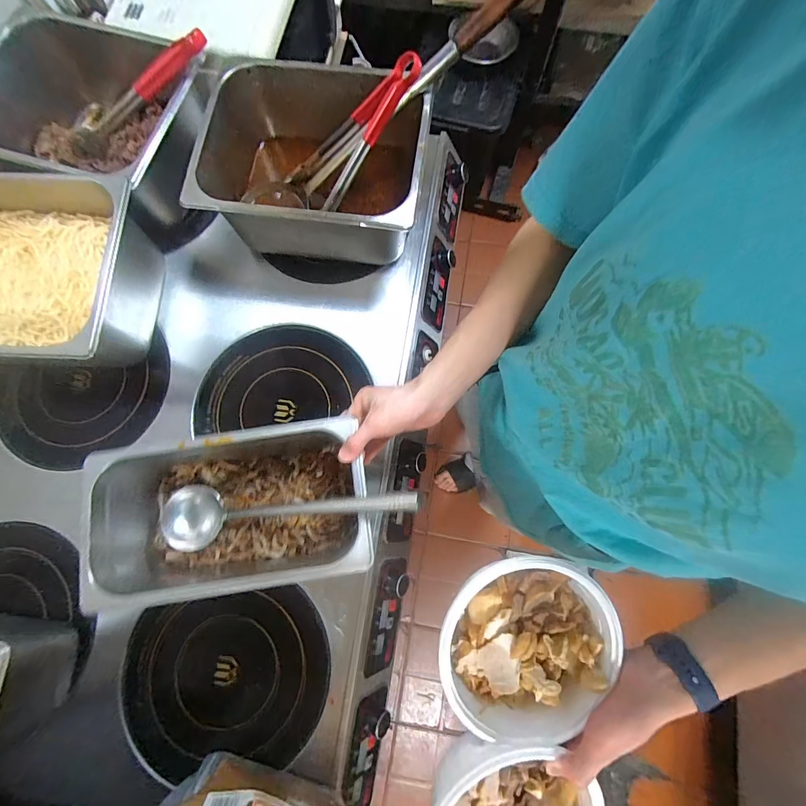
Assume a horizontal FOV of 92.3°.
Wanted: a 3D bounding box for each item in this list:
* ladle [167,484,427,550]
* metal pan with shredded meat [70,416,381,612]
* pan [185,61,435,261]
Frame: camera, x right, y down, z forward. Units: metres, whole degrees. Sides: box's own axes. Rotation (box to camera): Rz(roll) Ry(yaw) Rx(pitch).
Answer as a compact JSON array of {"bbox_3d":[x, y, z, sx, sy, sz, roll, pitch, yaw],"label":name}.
[{"bbox_3d":[-0.148,0.134,0.468,0.369,0.060,0.078,-10,76,26],"label":"ladle"},{"bbox_3d":[-0.195,0.131,0.488,0.309,0.134,0.171,-8,78,0],"label":"metal pan with shredded meat"},{"bbox_3d":[-0.133,-0.360,0.608,0.322,0.145,0.260,6,78,3],"label":"pan"}]

